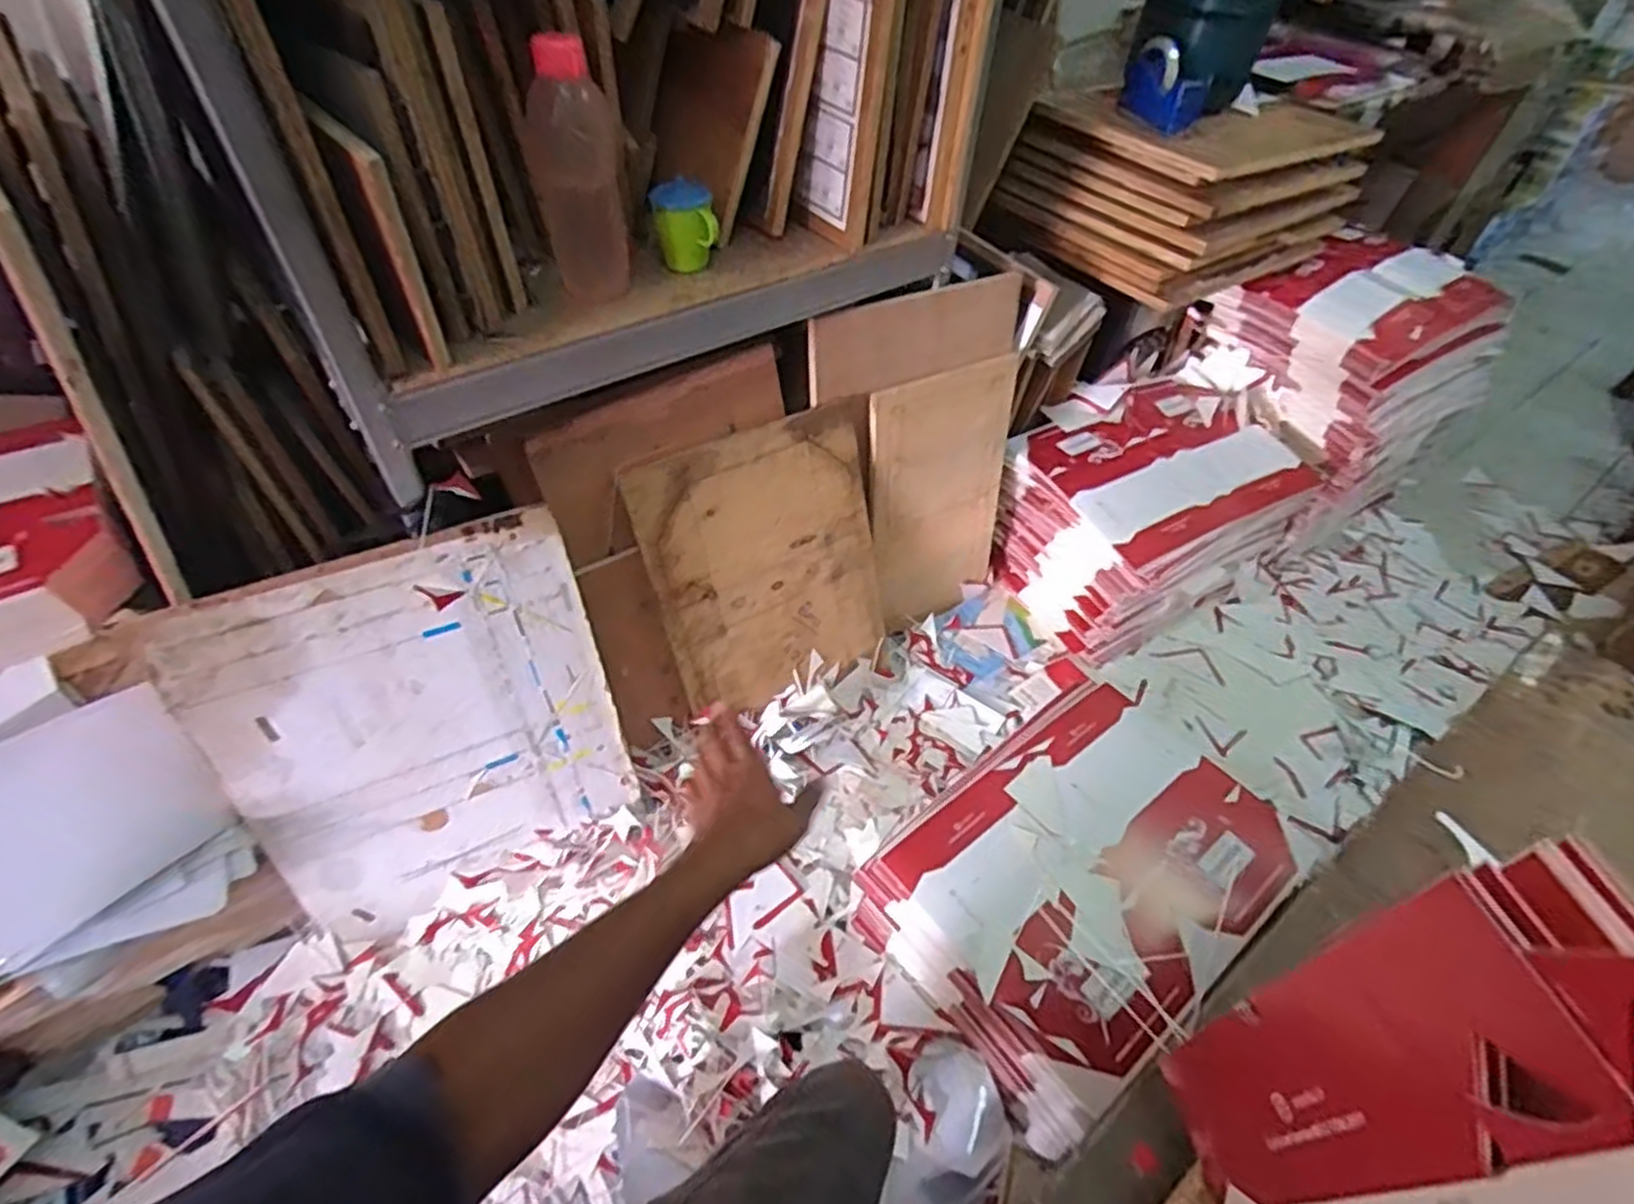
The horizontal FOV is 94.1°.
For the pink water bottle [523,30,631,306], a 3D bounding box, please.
[{"bbox_3d":[-0.277,-0.487,0.884,0.103,0.260,0.089,-10,50,-13],"label":"pink water bottle"}]

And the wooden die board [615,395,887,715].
[{"bbox_3d":[-0.071,-0.057,1.273,0.419,0.466,0.026,-22,32,-26],"label":"wooden die board"}]

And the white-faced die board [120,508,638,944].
[{"bbox_3d":[-0.521,0.177,1.031,0.475,0.520,0.025,-21,32,-17],"label":"white-faced die board"}]

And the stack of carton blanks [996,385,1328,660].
[{"bbox_3d":[0.705,-0.190,1.651,0.581,0.332,0.382,-24,54,-23],"label":"stack of carton blanks"}]

